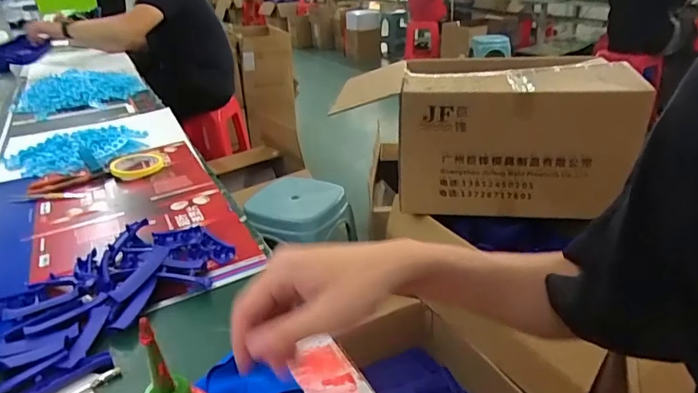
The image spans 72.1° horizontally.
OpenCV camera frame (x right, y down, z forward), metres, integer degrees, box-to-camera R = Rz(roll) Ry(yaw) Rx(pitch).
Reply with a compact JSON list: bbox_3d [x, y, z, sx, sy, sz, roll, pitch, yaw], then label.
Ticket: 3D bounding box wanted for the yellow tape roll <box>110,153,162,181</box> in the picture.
[{"bbox_3d":[-0.422,-0.063,0.953,0.094,0.016,0.107,-10,28,-16],"label":"yellow tape roll"}]

